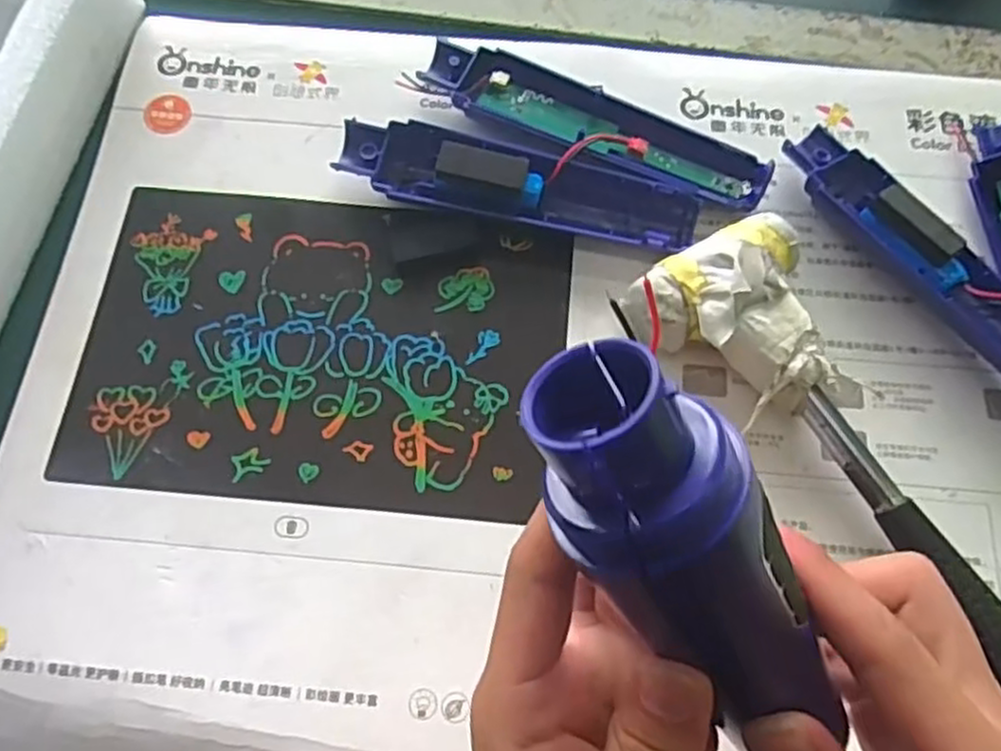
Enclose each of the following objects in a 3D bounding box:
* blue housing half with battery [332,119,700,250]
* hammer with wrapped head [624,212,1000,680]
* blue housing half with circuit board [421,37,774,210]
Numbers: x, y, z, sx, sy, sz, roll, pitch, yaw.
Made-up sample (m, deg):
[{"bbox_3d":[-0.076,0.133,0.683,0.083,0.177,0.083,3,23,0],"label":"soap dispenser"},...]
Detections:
[{"bbox_3d":[0.009,-0.088,0.350,0.167,0.029,0.036,11,69,3],"label":"blue housing half with battery"},{"bbox_3d":[0.149,0.049,0.291,0.074,0.035,0.257,-29,72,-12],"label":"hammer with wrapped head"},{"bbox_3d":[0.045,-0.120,0.363,0.170,0.020,0.039,23,70,7],"label":"blue housing half with circuit board"}]

